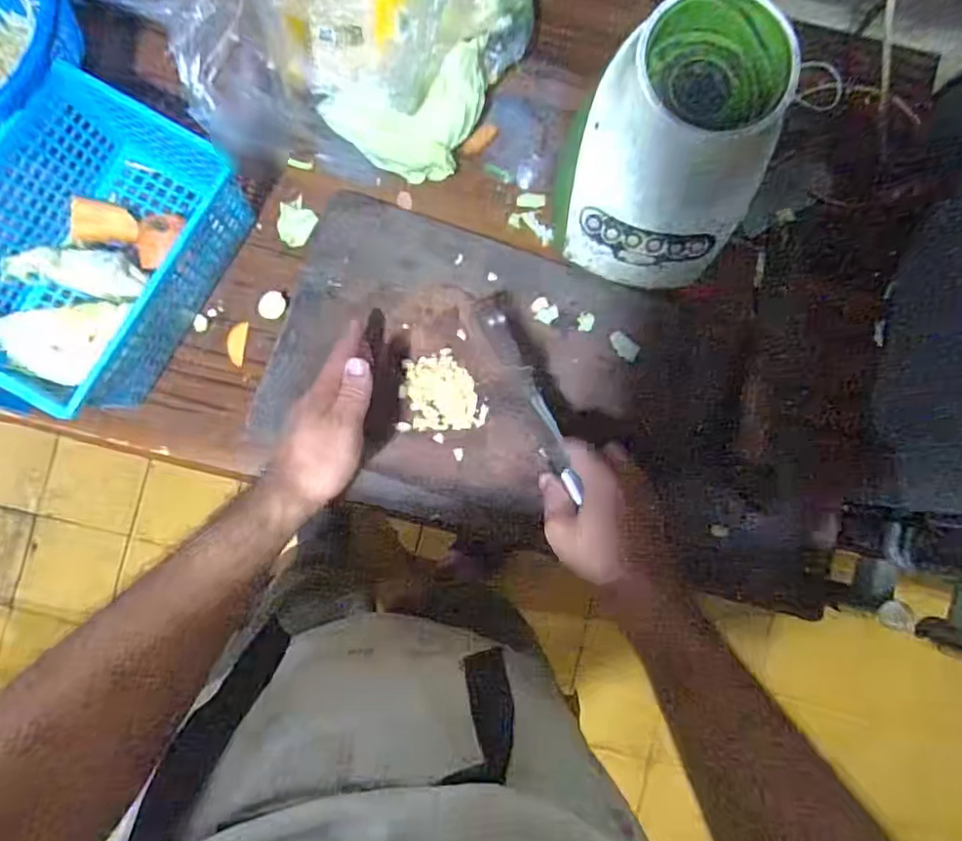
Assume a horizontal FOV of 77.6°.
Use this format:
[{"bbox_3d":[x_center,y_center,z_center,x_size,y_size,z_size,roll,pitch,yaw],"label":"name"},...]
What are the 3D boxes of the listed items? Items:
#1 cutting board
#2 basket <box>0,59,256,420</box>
[{"bbox_3d":[0.041,-0.035,0.561,0.451,0.033,0.259,13,86,-2],"label":"cutting board"},{"bbox_3d":[-0.331,-0.139,0.511,0.165,0.106,0.251,28,86,-1],"label":"basket"}]

